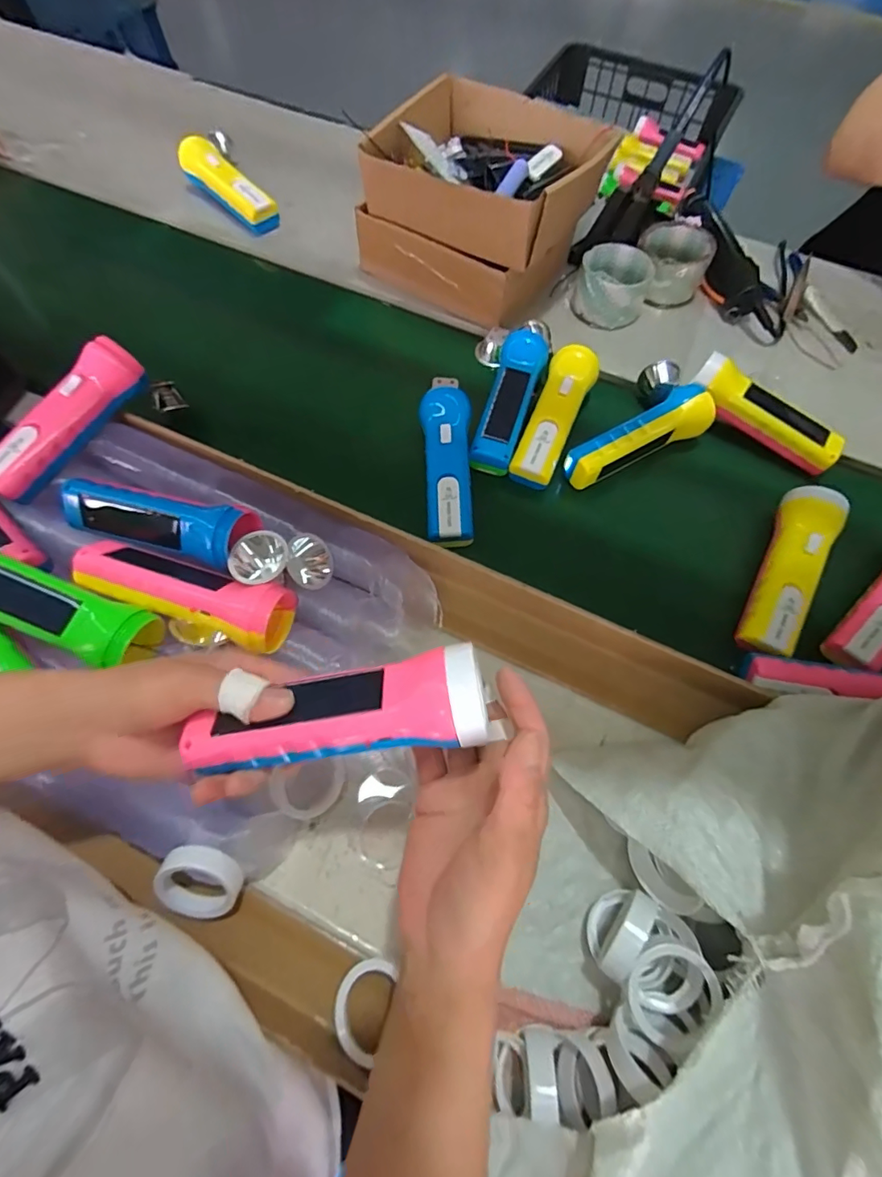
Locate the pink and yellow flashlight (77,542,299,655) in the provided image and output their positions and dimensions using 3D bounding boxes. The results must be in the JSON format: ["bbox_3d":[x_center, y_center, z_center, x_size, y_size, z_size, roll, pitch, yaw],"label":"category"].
[{"bbox_3d":[-0.193,0.002,0.390,0.162,0.056,0.052,19,68,7],"label":"pink and yellow flashlight"}]

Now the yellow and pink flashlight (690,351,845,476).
[{"bbox_3d":[0.331,-0.175,0.516,0.159,0.052,0.045,34,70,13],"label":"yellow and pink flashlight"}]

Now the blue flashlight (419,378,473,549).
[{"bbox_3d":[0.005,-0.121,0.485,0.047,0.037,0.171,0,67,-1],"label":"blue flashlight"}]

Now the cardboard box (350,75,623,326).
[{"bbox_3d":[0.050,-0.447,0.577,0.224,0.134,0.212,35,71,13],"label":"cardboard box"}]

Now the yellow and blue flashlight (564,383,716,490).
[{"bbox_3d":[0.199,-0.150,0.514,0.160,0.057,0.041,-27,70,-12],"label":"yellow and blue flashlight"}]

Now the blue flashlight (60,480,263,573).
[{"bbox_3d":[-0.225,-0.052,0.403,0.161,0.046,0.044,15,68,5],"label":"blue flashlight"}]

